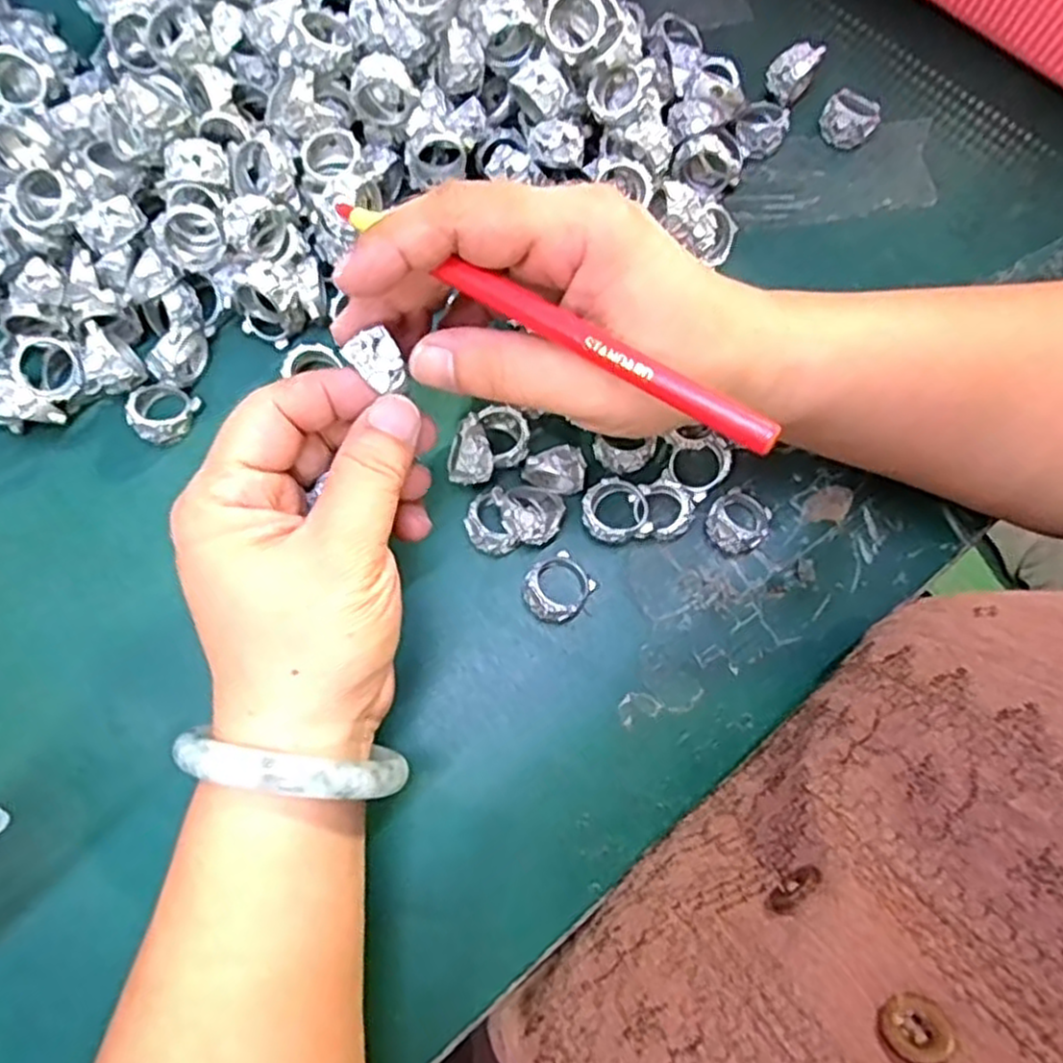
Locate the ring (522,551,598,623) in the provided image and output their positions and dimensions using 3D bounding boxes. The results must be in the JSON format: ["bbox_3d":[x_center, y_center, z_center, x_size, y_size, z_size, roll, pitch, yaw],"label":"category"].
[{"bbox_3d":[0.010,0.021,0.287,0.026,0.015,0.023,-42,82,-9],"label":"ring"}]

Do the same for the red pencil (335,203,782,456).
[{"bbox_3d":[0.004,-0.058,0.210,0.139,0.006,0.007,32,79,10],"label":"red pencil"}]

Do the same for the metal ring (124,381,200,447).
[{"bbox_3d":[-0.146,-0.047,0.301,0.023,0.013,0.026,6,78,0],"label":"metal ring"}]

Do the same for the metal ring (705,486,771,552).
[{"bbox_3d":[0.080,-0.005,0.293,0.026,0.014,0.022,-40,82,-9],"label":"metal ring"}]

